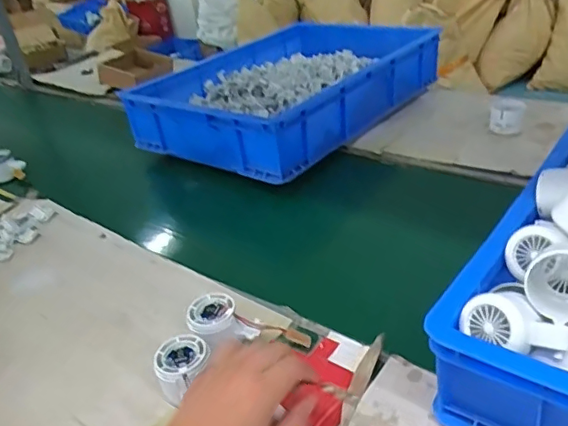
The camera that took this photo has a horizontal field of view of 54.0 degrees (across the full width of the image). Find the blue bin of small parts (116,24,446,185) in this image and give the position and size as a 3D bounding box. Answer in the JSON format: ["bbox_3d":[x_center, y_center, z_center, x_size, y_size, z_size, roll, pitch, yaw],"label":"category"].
[{"bbox_3d":[0.023,-0.280,1.223,0.427,0.136,0.641,17,40,36],"label":"blue bin of small parts"}]

